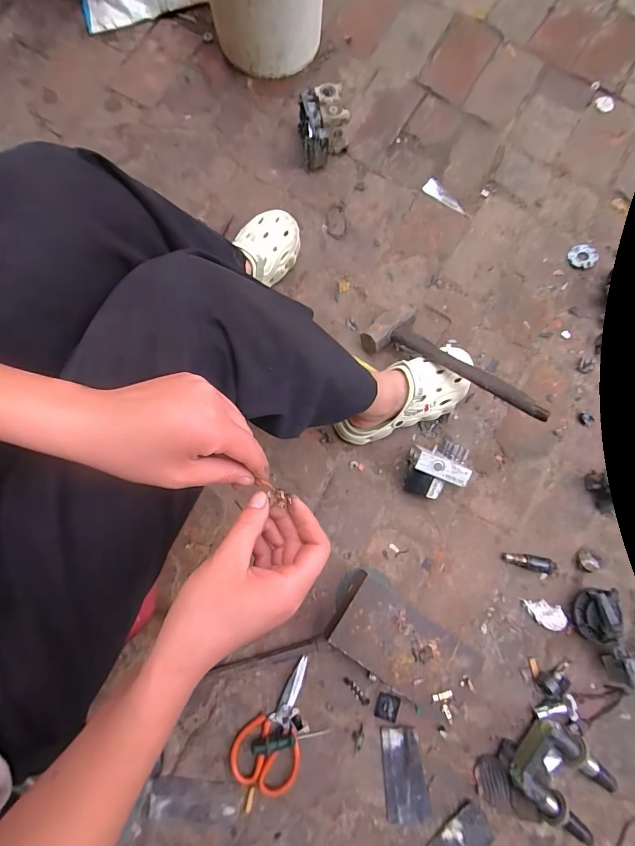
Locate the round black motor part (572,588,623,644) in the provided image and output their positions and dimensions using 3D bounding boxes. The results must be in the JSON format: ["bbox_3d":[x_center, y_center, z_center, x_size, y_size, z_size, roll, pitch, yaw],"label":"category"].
[{"bbox_3d":[0.457,0.314,0.654,0.062,0.047,0.086,14,79,3],"label":"round black motor part"}]

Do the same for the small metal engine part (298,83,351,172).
[{"bbox_3d":[0.013,-0.584,0.806,0.091,0.101,0.112,-12,80,-3],"label":"small metal engine part"}]

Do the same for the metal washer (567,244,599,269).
[{"bbox_3d":[0.520,-0.326,0.786,0.051,0.012,0.049,0,80,-1],"label":"metal washer"}]

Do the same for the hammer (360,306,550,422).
[{"bbox_3d":[0.229,-0.102,0.677,0.113,0.048,0.336,-45,59,-12],"label":"hammer"}]

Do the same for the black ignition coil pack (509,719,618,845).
[{"bbox_3d":[0.374,0.543,0.614,0.143,0.047,0.120,39,81,8],"label":"black ignition coil pack"}]

